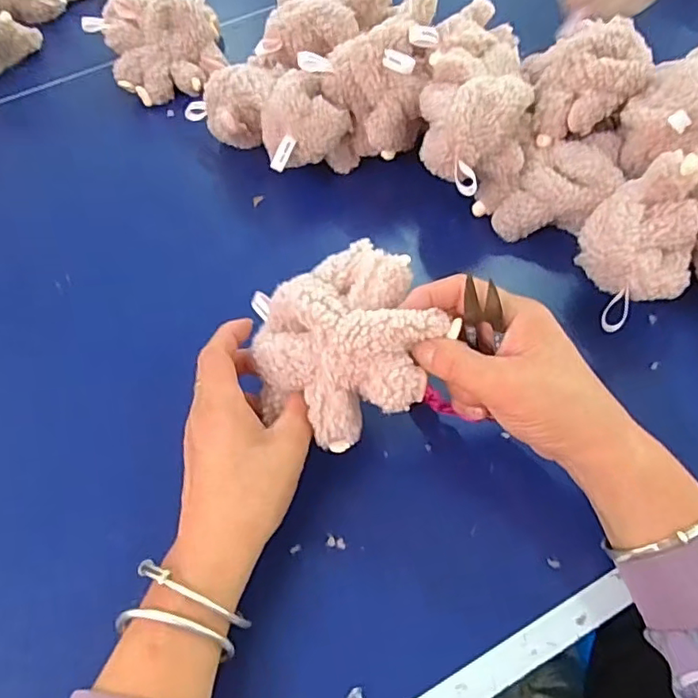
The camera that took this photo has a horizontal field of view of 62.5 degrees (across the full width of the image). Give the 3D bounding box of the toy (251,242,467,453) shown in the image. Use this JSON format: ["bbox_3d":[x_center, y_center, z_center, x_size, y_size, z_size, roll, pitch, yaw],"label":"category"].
[{"bbox_3d":[-0.003,-0.004,0.357,0.107,0.070,0.106,-18,57,-9],"label":"toy"}]

